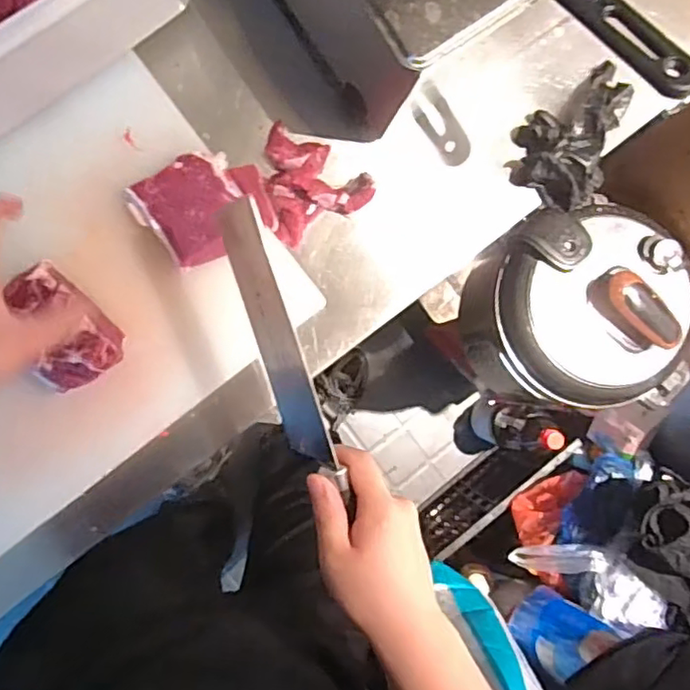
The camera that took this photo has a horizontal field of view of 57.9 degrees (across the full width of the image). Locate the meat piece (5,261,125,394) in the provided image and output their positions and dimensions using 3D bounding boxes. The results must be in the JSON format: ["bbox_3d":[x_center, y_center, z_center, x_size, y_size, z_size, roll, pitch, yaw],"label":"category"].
[{"bbox_3d":[-0.229,-0.013,0.498,0.070,0.025,0.097,-40,97,-7],"label":"meat piece"}]

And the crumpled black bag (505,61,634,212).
[{"bbox_3d":[0.236,-0.212,0.627,0.094,0.044,0.144,42,84,-8],"label":"crumpled black bag"}]

